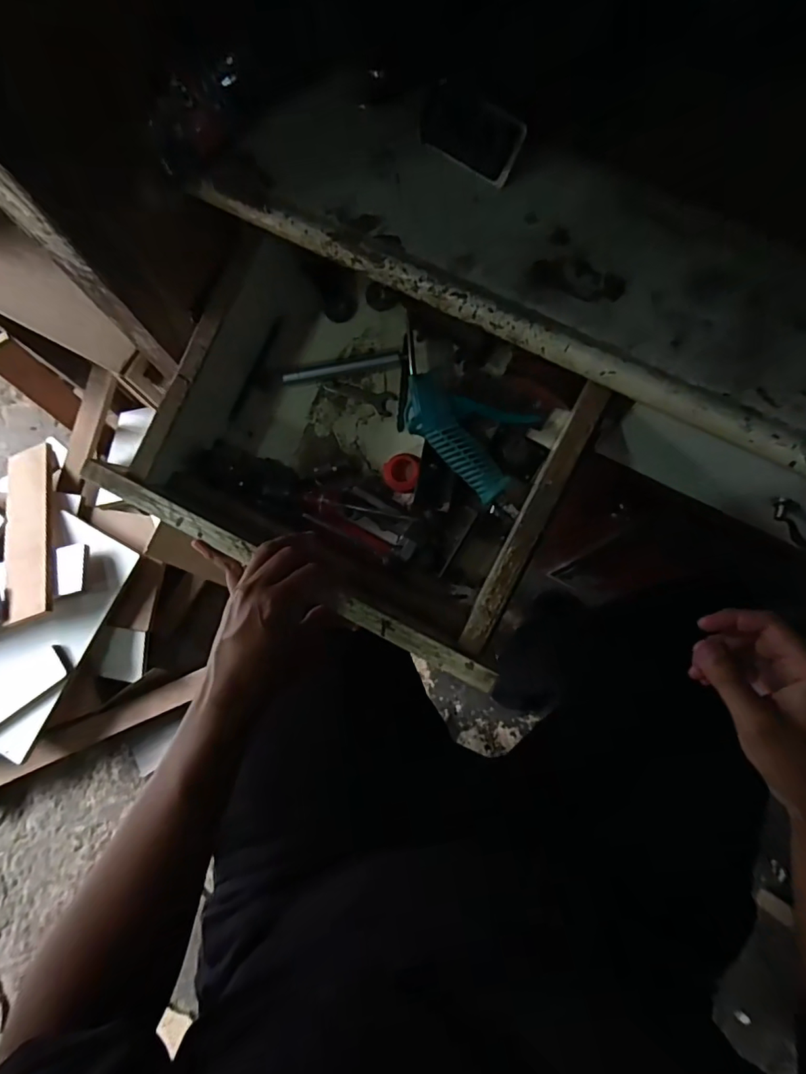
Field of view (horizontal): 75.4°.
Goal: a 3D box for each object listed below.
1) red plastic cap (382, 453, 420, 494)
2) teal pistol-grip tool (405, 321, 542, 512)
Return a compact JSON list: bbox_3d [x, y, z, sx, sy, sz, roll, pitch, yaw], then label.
[{"bbox_3d":[-0.002,-0.064,0.516,0.035,0.016,0.042,9,79,3],"label":"red plastic cap"},{"bbox_3d":[0.051,-0.117,0.495,0.167,0.026,0.084,44,83,8],"label":"teal pistol-grip tool"}]

